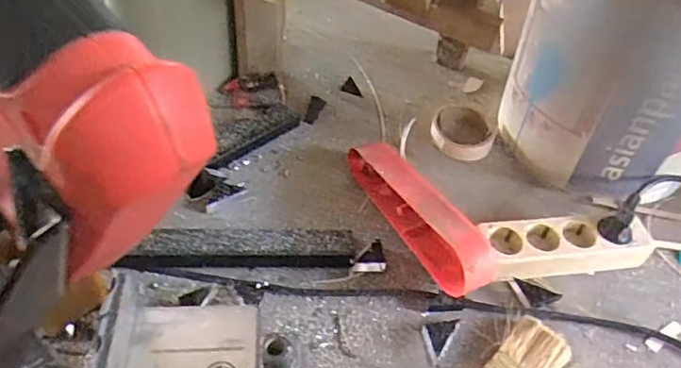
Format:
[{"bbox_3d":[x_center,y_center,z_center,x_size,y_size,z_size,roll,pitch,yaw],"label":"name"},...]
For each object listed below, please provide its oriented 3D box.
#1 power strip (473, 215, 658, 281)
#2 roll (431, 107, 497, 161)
[{"bbox_3d":[0.257,0.073,0.641,0.199,0.040,0.063,-3,47,-9],"label":"power strip"},{"bbox_3d":[0.174,-0.073,0.792,0.089,0.036,0.089,3,46,-3],"label":"roll"}]

